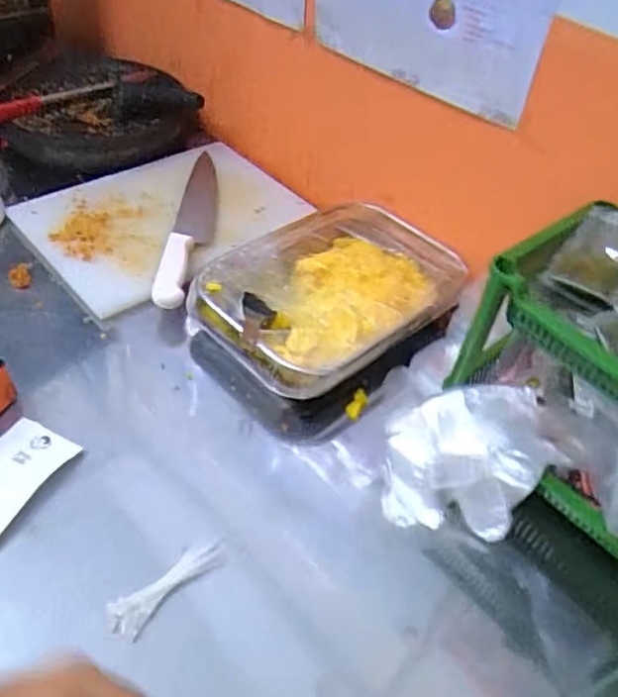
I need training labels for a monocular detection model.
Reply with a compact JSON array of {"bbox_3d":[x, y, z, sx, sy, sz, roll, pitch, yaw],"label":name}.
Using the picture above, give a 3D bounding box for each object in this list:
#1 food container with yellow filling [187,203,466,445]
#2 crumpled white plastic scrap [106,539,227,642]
[{"bbox_3d":[0.022,-0.043,0.733,0.235,0.099,0.299,38,54,26],"label":"food container with yellow filling"},{"bbox_3d":[-0.113,0.193,0.511,0.107,0.019,0.025,-33,58,-32],"label":"crumpled white plastic scrap"}]

